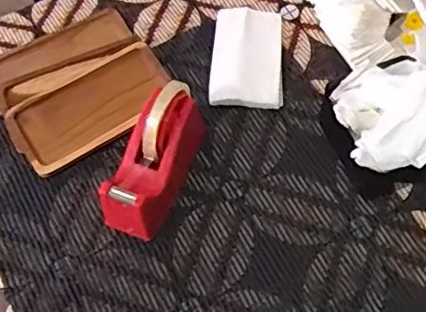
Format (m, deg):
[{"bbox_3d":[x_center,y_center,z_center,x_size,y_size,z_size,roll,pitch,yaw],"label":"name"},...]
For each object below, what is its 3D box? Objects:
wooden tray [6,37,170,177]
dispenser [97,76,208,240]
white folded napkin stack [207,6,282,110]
[{"bbox_3d":[-0.151,-0.061,0.746,0.201,0.034,0.101,-30,64,-13],"label":"wooden tray"},{"bbox_3d":[-0.065,0.000,0.664,0.058,0.110,0.163,19,63,12],"label":"dispenser"},{"bbox_3d":[0.045,-0.136,0.786,0.093,0.016,0.163,2,61,3],"label":"white folded napkin stack"}]

